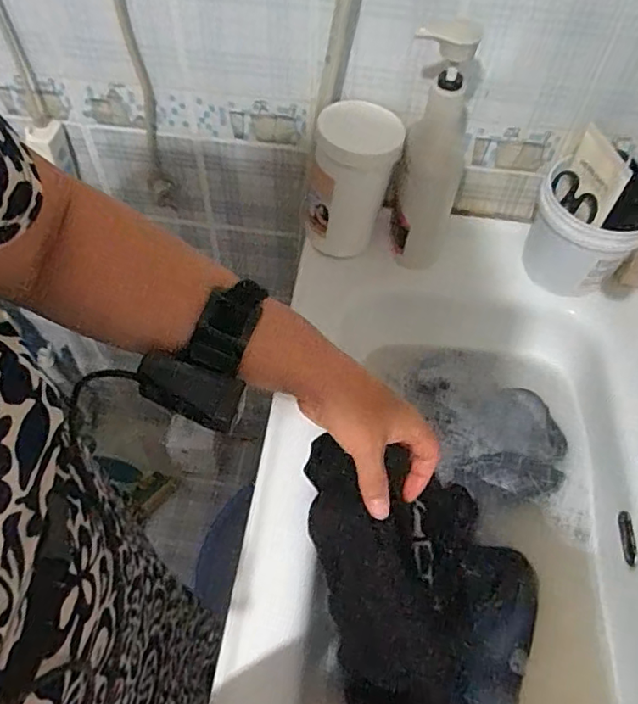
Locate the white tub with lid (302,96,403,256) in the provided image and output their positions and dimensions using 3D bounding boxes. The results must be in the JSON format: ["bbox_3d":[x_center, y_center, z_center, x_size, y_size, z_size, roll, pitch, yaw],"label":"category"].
[{"bbox_3d":[0.038,-0.196,0.652,0.102,0.153,0.087,11,55,5],"label":"white tub with lid"}]

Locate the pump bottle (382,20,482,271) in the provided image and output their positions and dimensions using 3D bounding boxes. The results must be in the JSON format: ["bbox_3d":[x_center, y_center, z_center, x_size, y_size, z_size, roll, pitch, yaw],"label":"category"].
[{"bbox_3d":[0.119,-0.206,0.595,0.074,0.278,0.067,15,56,8],"label":"pump bottle"}]

